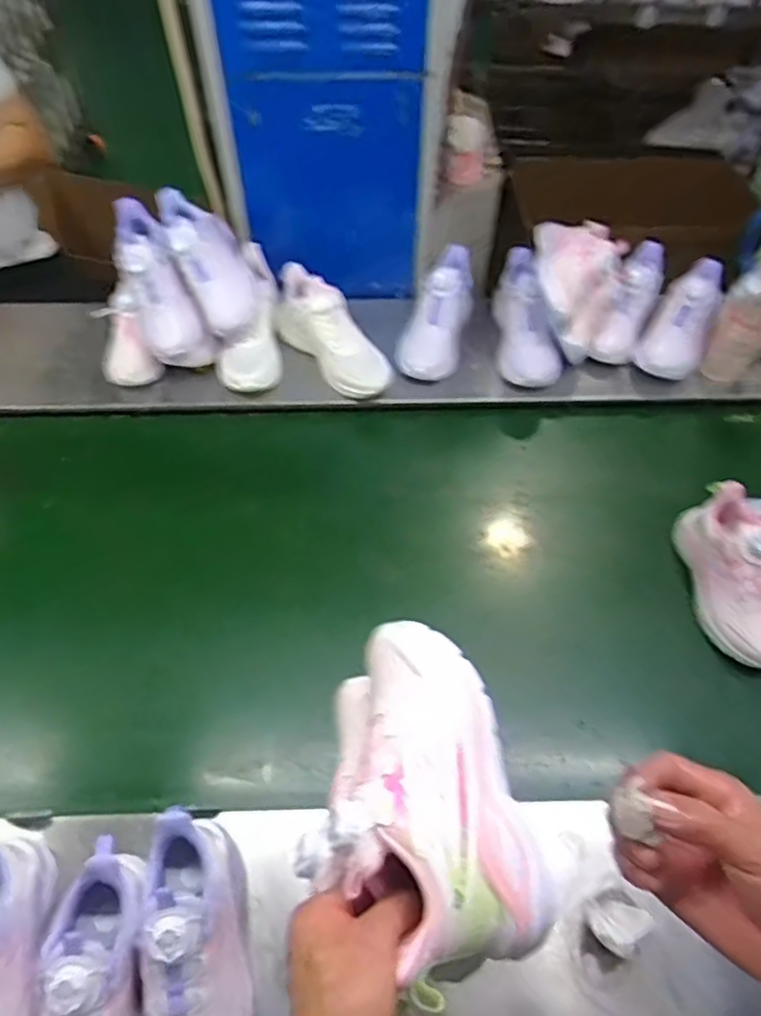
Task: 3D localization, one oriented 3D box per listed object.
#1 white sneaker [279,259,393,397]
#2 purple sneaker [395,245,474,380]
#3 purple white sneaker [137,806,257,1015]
[{"bbox_3d":[-0.075,-0.265,1.000,0.084,0.093,0.248,-34,77,-17],"label":"white sneaker"},{"bbox_3d":[0.084,-0.304,1.014,0.092,0.079,0.218,9,58,9],"label":"purple sneaker"},{"bbox_3d":[-0.158,0.379,0.557,0.078,0.114,0.210,-5,57,1],"label":"purple white sneaker"}]

